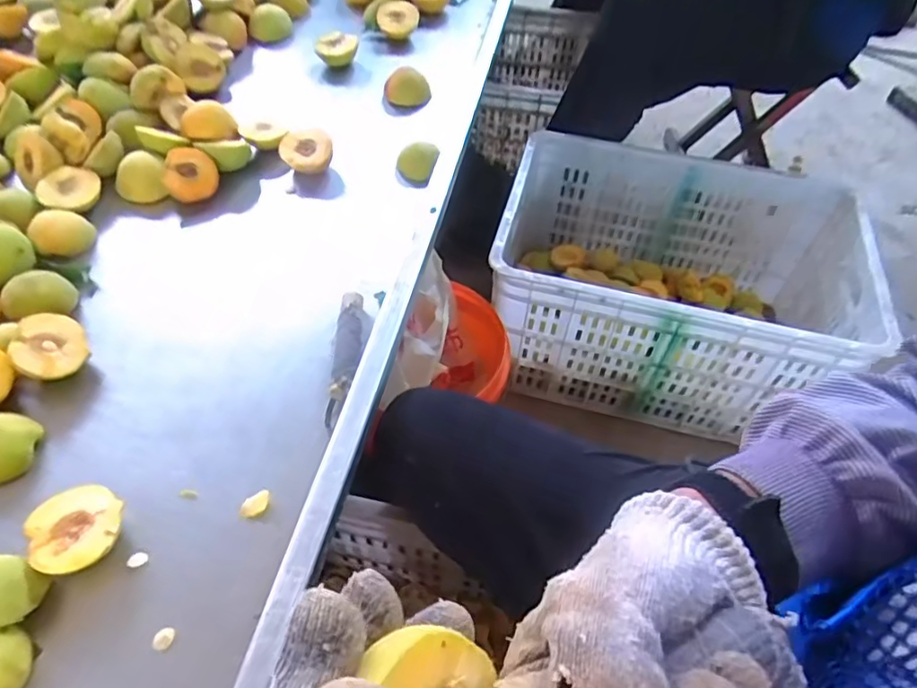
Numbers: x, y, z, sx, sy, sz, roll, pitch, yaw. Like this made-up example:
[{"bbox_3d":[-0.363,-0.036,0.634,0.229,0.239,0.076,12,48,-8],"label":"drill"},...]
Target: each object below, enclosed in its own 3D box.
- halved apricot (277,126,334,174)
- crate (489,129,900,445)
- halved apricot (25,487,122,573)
[{"bbox_3d":[-0.176,-0.226,0.687,0.062,0.026,0.050,14,94,6],"label":"halved apricot"},{"bbox_3d":[0.342,-0.090,0.965,0.541,0.280,0.356,12,51,6],"label":"crate"},{"bbox_3d":[-0.266,0.132,0.415,0.058,0.029,0.056,2,50,-2],"label":"halved apricot"}]

